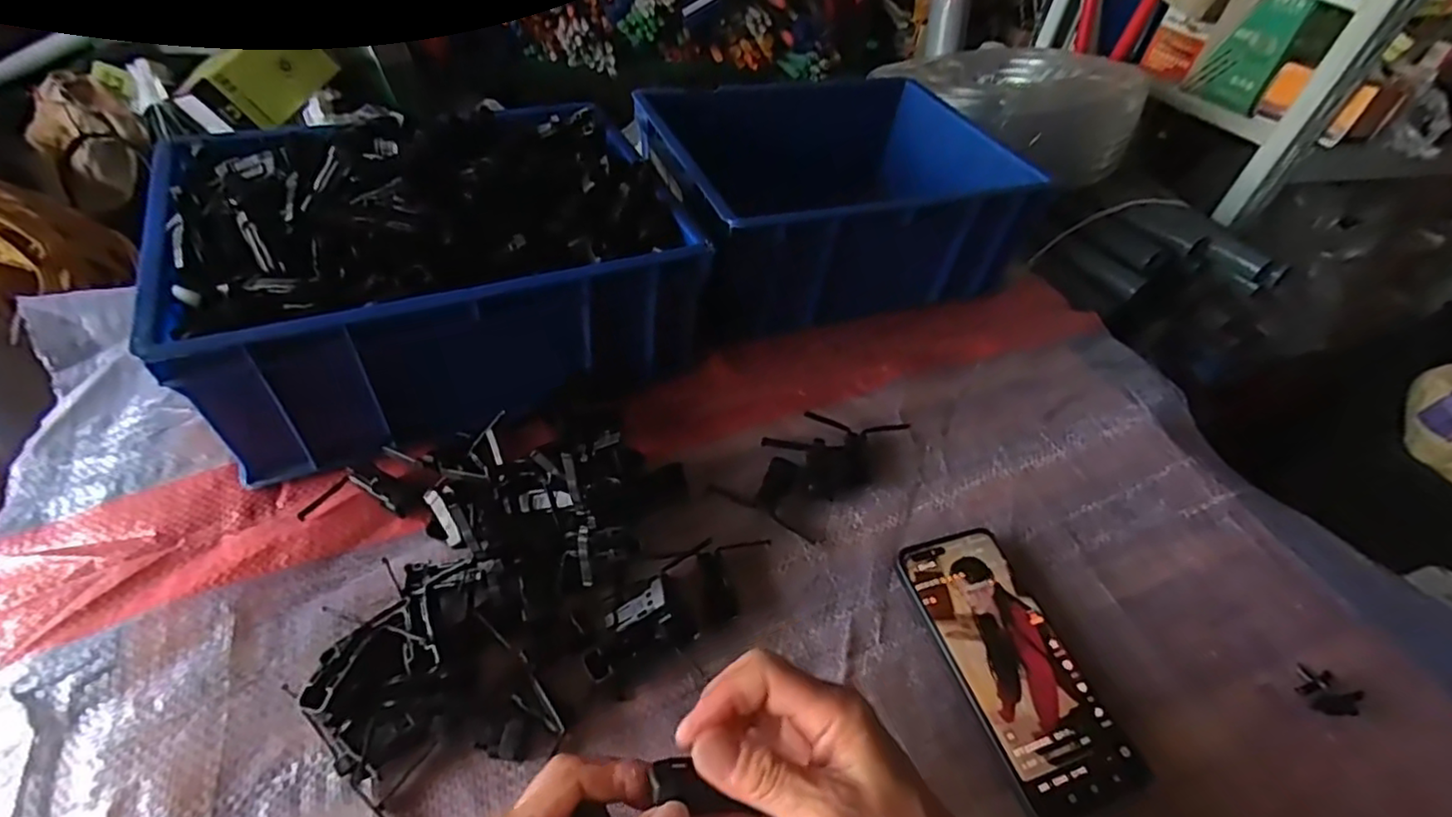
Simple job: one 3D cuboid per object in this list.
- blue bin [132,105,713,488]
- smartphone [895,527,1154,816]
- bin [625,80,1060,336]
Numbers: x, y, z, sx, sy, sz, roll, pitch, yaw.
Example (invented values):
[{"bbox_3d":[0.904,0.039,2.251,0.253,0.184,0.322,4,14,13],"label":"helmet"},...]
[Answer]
[{"bbox_3d":[-0.213,-0.110,0.491,0.331,0.156,0.234,-17,50,-24],"label":"blue bin"},{"bbox_3d":[0.173,0.150,0.385,0.077,0.015,0.164,-10,47,-18],"label":"smartphone"},{"bbox_3d":[0.093,-0.212,0.648,0.343,0.134,0.273,-14,48,-21],"label":"bin"}]

